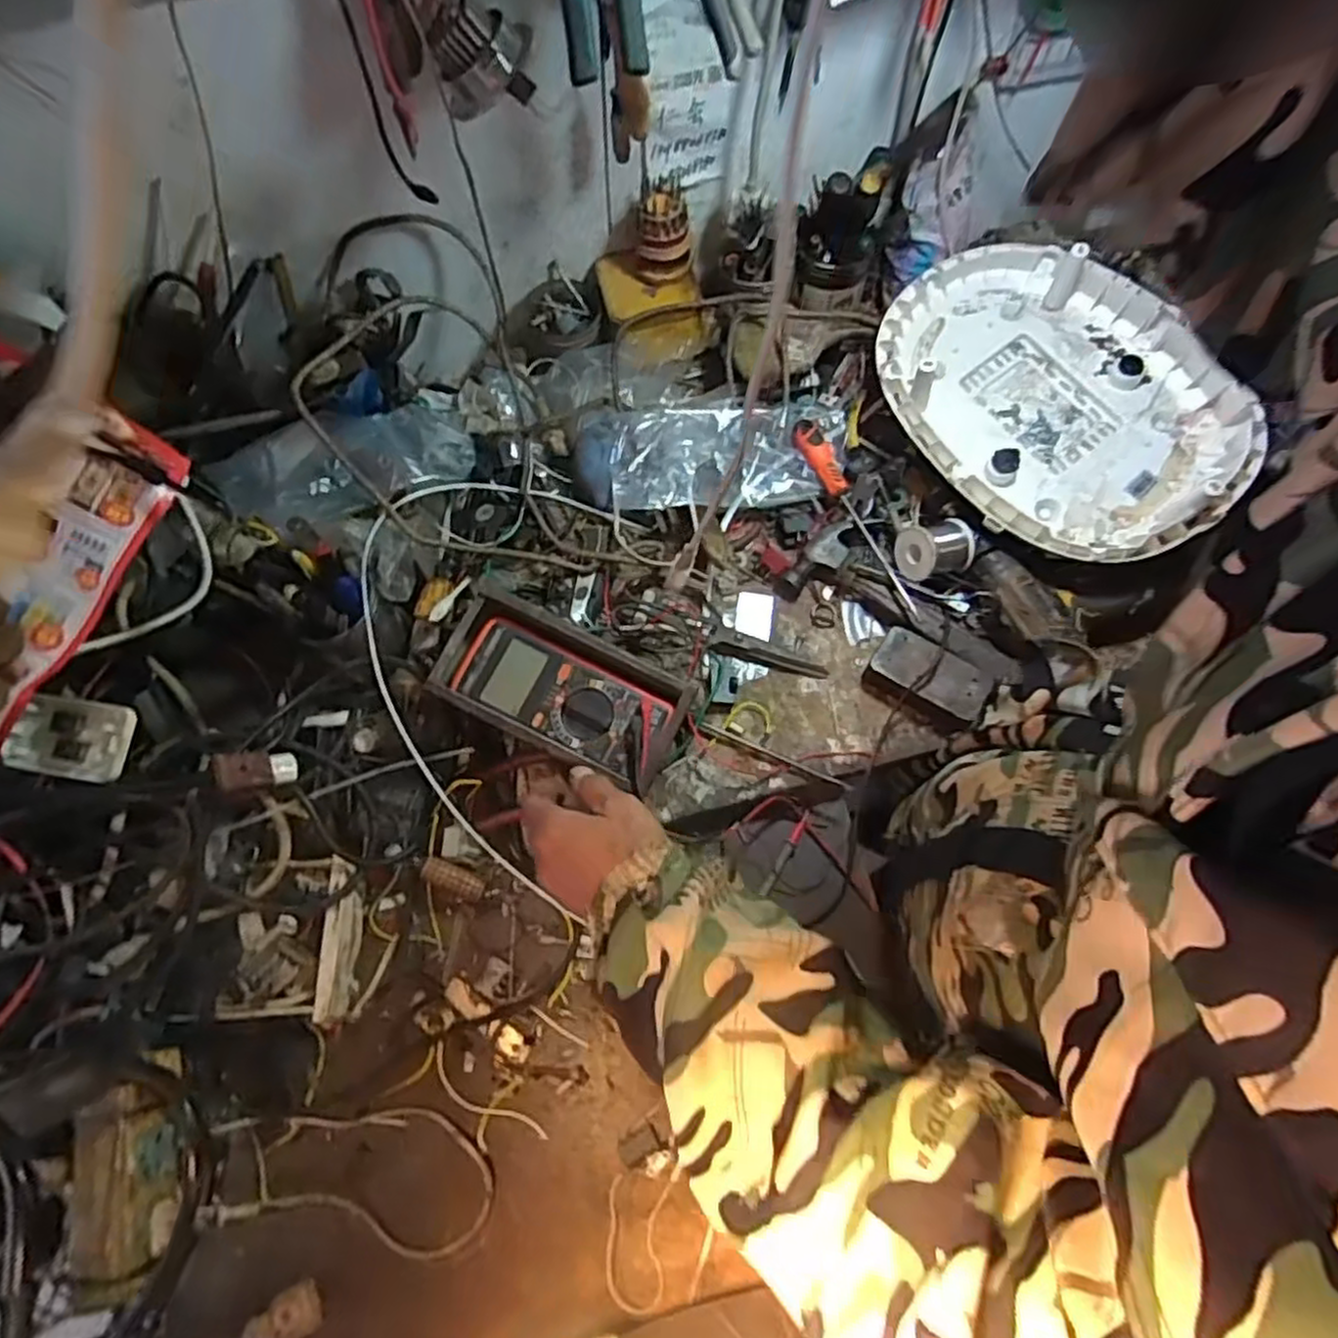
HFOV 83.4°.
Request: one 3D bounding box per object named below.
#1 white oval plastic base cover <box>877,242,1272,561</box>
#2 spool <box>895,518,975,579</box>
[{"bbox_3d":[0.356,-0.255,0.689,0.265,0.070,0.342,-38,72,-3],"label":"white oval plastic base cover"},{"bbox_3d":[0.245,-0.110,0.697,0.068,0.048,0.054,-15,68,-6],"label":"spool"}]

